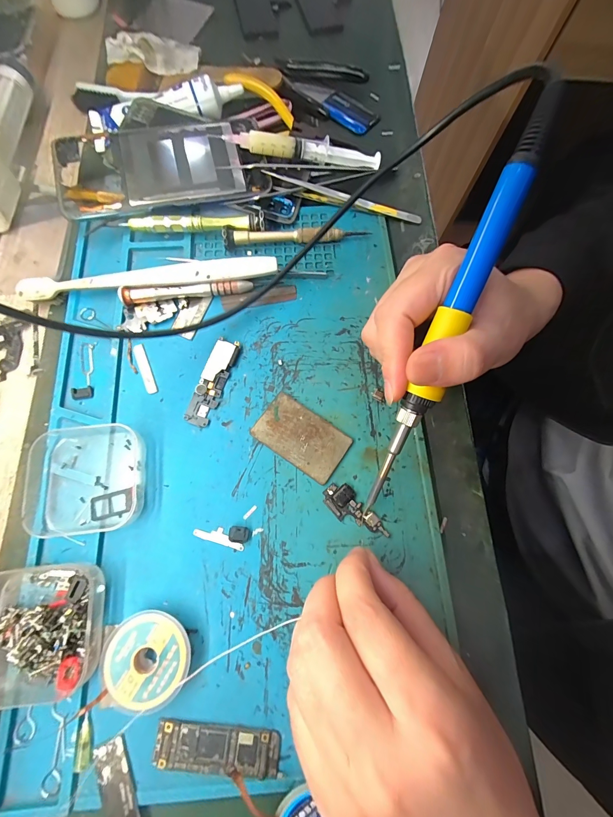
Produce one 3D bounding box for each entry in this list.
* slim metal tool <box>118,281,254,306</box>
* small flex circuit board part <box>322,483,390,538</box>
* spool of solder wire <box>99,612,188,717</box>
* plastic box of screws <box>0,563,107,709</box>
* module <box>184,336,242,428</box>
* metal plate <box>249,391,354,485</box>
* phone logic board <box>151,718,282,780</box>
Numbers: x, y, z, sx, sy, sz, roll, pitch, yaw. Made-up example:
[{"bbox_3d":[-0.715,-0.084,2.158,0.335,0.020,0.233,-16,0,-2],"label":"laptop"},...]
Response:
[{"bbox_3d":[-0.087,-0.085,0.235,0.092,0.014,0.013,-5,74,-3],"label":"slim metal tool"},{"bbox_3d":[0.030,0.066,0.201,0.020,0.004,0.044,-40,79,-12],"label":"small flex circuit board part"},{"bbox_3d":[-0.085,0.134,0.173,0.045,0.014,0.043,0,74,-2],"label":"spool of solder wire"},{"bbox_3d":[-0.146,0.120,0.171,0.063,0.024,0.063,-7,74,-4],"label":"plastic box of screws"},{"bbox_3d":[-0.065,-0.019,0.222,0.017,0.007,0.063,19,74,4],"label":"module"},{"bbox_3d":[-0.003,0.019,0.214,0.060,0.004,0.038,33,76,8],"label":"metal plate"},{"bbox_3d":[-0.047,0.177,0.166,0.064,0.006,0.019,7,74,0],"label":"phone logic board"}]

